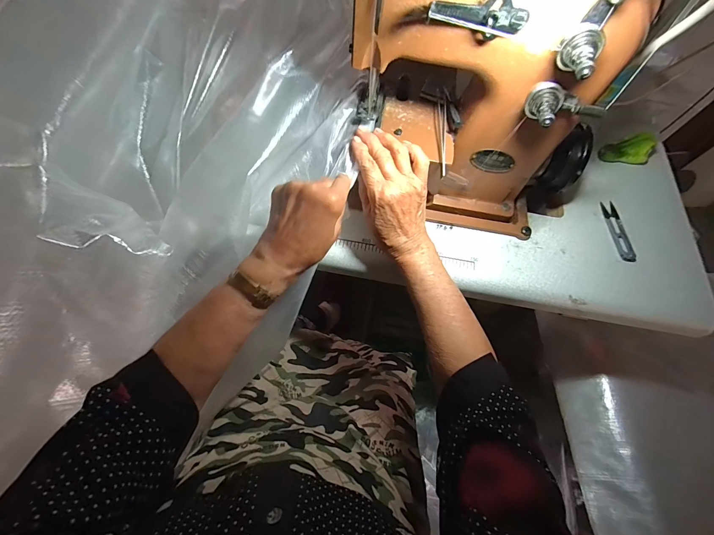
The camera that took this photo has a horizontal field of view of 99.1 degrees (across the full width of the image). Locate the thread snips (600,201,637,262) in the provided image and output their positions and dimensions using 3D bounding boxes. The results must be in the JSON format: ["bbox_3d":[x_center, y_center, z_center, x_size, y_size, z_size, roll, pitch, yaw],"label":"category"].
[{"bbox_3d":[0.393,-0.056,0.458,0.022,0.006,0.103,2,66,-2],"label":"thread snips"}]

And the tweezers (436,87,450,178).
[{"bbox_3d":[0.108,-0.172,0.380,0.016,0.021,0.137,4,66,-1],"label":"tweezers"}]

